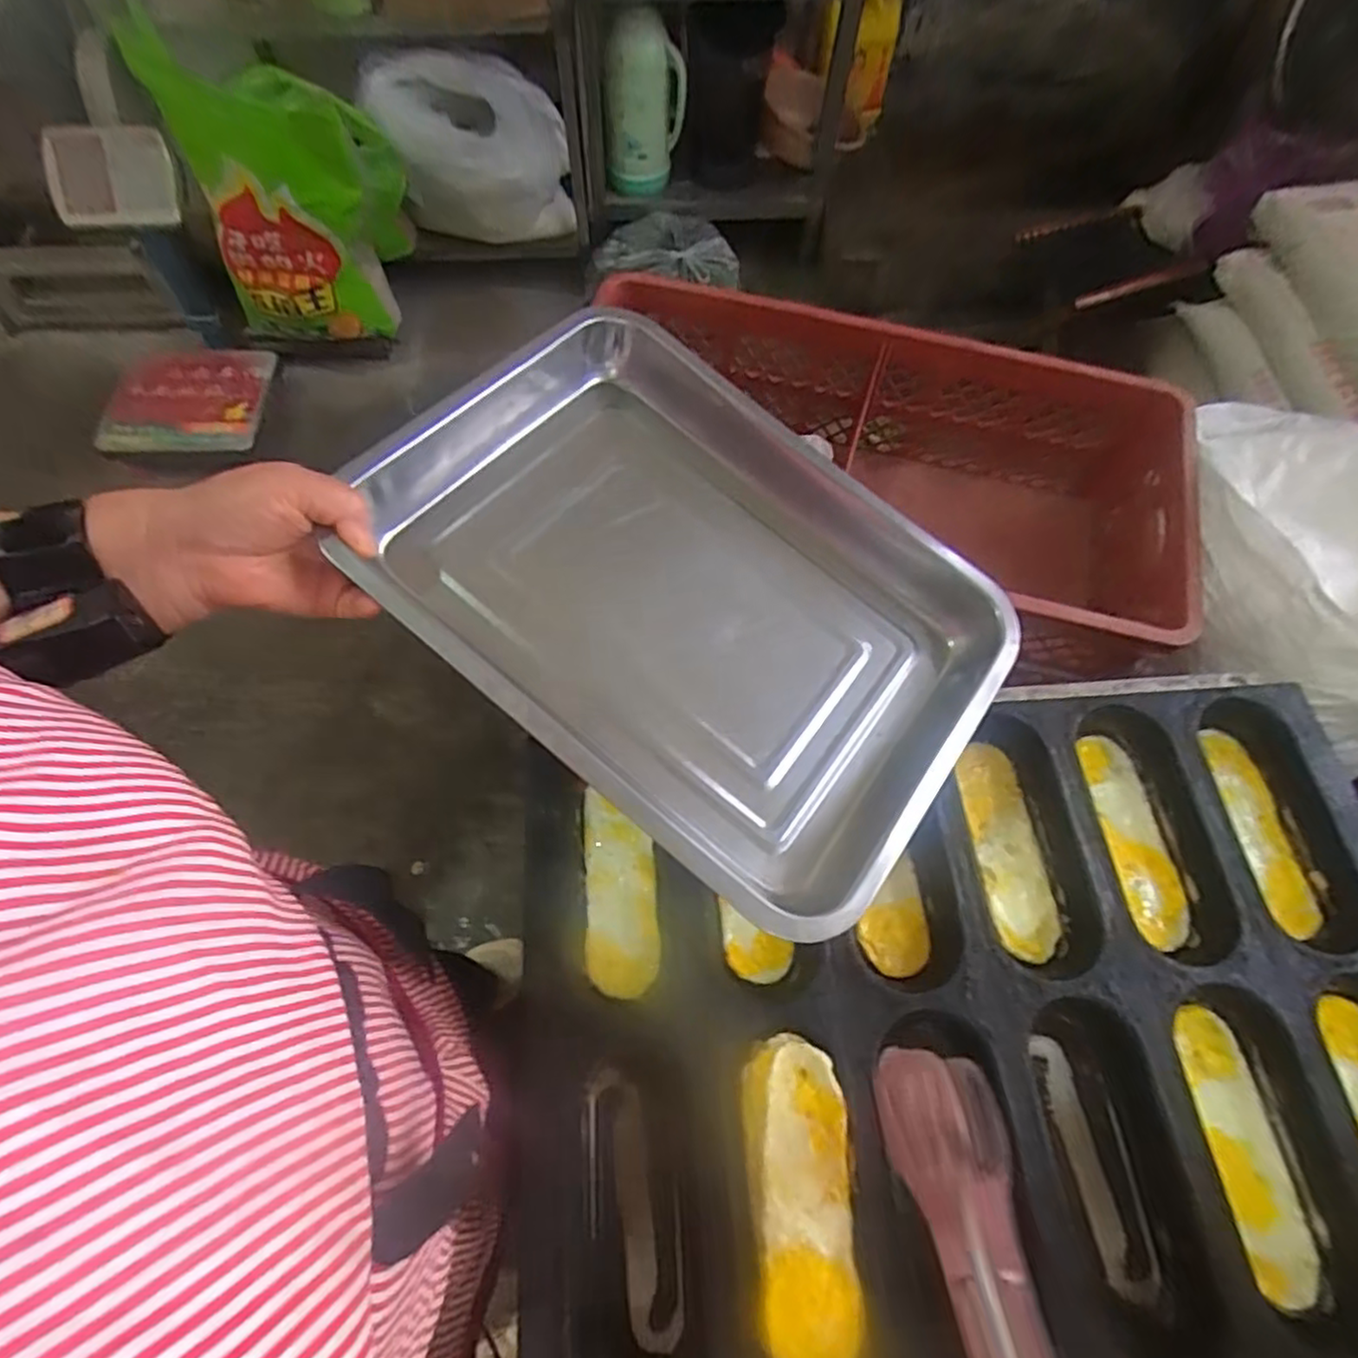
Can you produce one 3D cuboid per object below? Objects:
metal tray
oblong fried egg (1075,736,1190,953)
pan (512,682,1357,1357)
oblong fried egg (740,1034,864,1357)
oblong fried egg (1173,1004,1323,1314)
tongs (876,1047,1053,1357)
[{"bbox_3d":[0.007,-0.051,0.411,0.339,0.047,0.260,39,64,4],"label":"metal tray"},{"bbox_3d":[0.341,0.118,0.522,0.044,0.013,0.154,-3,65,-1],"label":"oblong fried egg"},{"bbox_3d":[0.198,0.207,0.468,0.600,0.050,0.413,-4,65,-2],"label":"pan"},{"bbox_3d":[0.070,0.303,0.412,0.058,0.026,0.158,-1,65,0],"label":"oblong fried egg"},{"bbox_3d":[0.353,0.293,0.437,0.047,0.013,0.154,-3,65,-2],"label":"oblong fried egg"},{"bbox_3d":[0.146,0.287,0.305,0.056,0.036,0.226,-6,48,-3],"label":"tongs"}]

